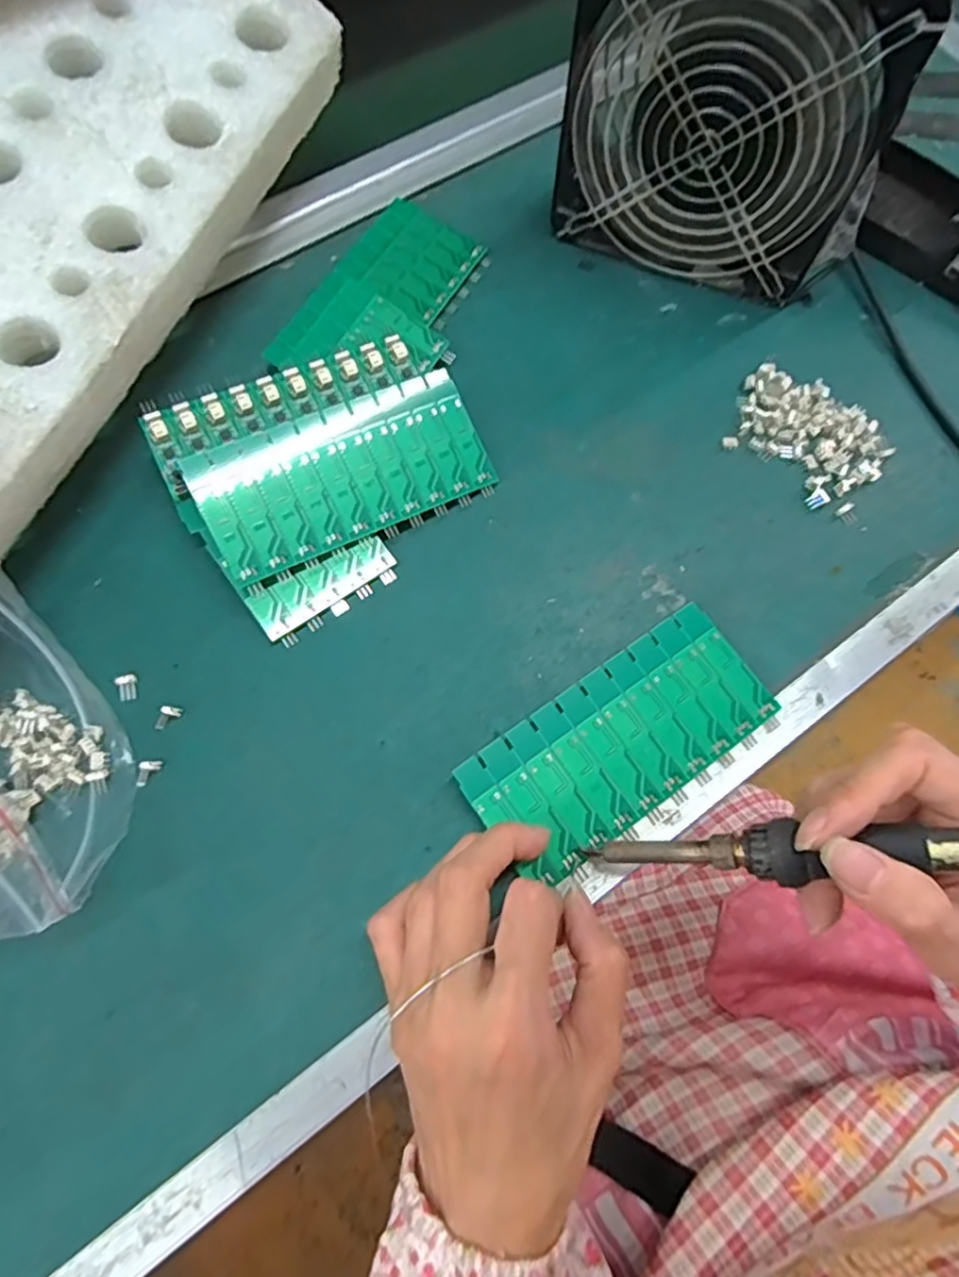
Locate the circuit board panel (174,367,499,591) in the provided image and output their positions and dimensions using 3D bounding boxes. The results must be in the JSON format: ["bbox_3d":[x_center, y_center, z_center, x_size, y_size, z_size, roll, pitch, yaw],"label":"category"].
[{"bbox_3d":[-0.063,-0.081,0.314,0.137,0.005,0.062,-26,90,-17],"label":"circuit board panel"}]

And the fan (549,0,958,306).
[{"bbox_3d":[0.125,-0.263,0.324,0.157,0.154,0.053,22,72,6],"label":"fan"}]

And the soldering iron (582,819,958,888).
[{"bbox_3d":[0.135,0.069,0.214,0.212,0.021,0.019,-12,69,27],"label":"soldering iron"}]

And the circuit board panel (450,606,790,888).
[{"bbox_3d":[0.062,0.044,0.287,0.136,0.004,0.064,-30,75,-12],"label":"circuit board panel"}]

